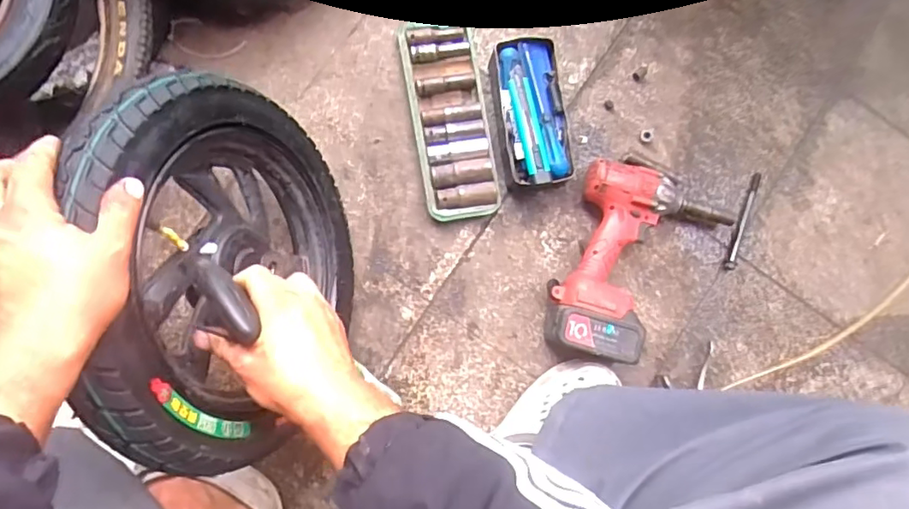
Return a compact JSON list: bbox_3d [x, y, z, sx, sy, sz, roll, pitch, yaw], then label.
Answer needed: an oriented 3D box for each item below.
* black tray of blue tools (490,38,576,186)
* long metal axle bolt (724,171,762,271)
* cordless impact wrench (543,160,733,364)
[{"bbox_3d":[0.102,-0.187,0.750,0.090,0.060,0.197,-8,84,-5],"label":"black tray of blue tools"},{"bbox_3d":[0.402,-0.045,0.783,0.018,0.016,0.138,19,83,-2],"label":"long metal axle bolt"},{"bbox_3d":[0.234,0.018,0.726,0.192,0.076,0.262,21,83,-4],"label":"cordless impact wrench"}]

